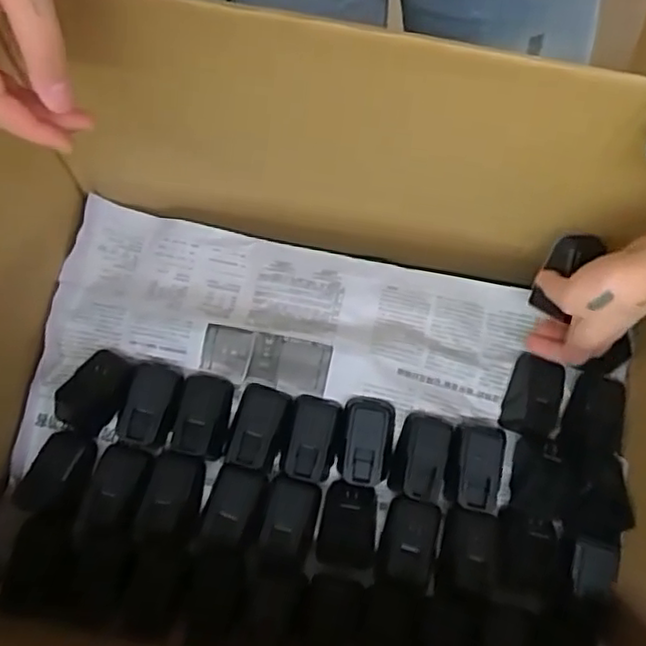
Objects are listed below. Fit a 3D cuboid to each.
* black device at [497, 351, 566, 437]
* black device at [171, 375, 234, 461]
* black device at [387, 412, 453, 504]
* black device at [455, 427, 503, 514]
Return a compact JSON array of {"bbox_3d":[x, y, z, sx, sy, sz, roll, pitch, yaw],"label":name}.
[{"bbox_3d":[0.175,0.062,0.547,0.040,0.020,0.064,20,75,7],"label":"black device"},{"bbox_3d":[-0.097,0.075,0.531,0.038,0.025,0.064,9,74,4],"label":"black device"},{"bbox_3d":[0.079,0.105,0.526,0.041,0.029,0.069,16,74,6],"label":"black device"},{"bbox_3d":[0.123,0.115,0.523,0.035,0.027,0.066,9,74,4],"label":"black device"}]

